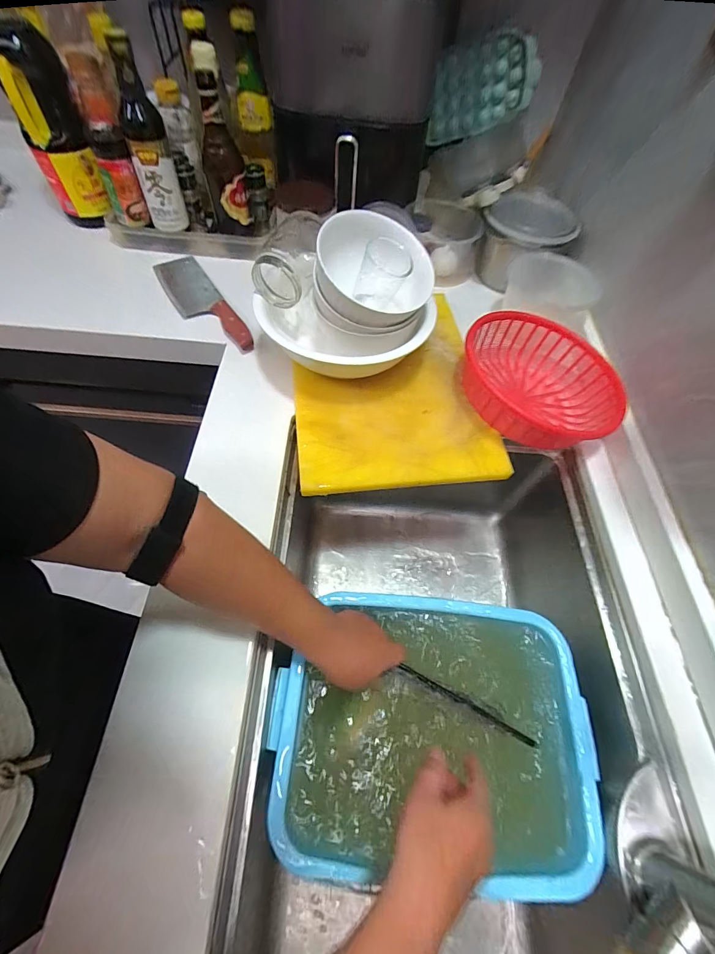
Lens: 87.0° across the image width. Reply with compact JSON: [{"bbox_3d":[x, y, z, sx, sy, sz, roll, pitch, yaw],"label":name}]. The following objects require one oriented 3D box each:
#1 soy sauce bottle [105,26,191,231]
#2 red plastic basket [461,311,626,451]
[{"bbox_3d":[-0.335,-0.525,0.596,0.065,0.225,0.064,-16,63,-11],"label":"soy sauce bottle"},{"bbox_3d":[0.260,-0.135,0.547,0.218,0.099,0.217,16,60,5],"label":"red plastic basket"}]

